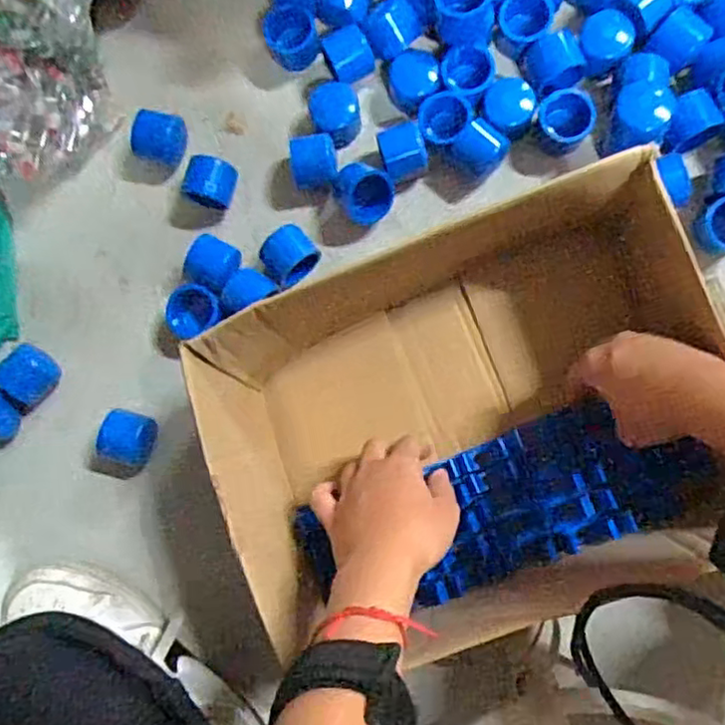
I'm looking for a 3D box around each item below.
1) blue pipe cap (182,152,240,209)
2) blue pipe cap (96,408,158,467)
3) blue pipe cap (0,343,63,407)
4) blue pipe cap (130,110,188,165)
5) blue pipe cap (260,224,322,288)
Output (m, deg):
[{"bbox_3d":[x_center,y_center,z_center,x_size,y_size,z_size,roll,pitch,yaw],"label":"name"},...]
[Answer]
[{"bbox_3d":[-0.114,-0.136,0.502,0.034,0.030,0.034,16,86,5],"label":"blue pipe cap"},{"bbox_3d":[-0.175,0.056,0.500,0.033,0.036,0.038,18,86,5],"label":"blue pipe cap"},{"bbox_3d":[-0.259,0.009,0.515,0.036,0.031,0.037,37,88,6],"label":"blue pipe cap"},{"bbox_3d":[-0.155,-0.171,0.502,0.033,0.029,0.036,10,85,5],"label":"blue pipe cap"},{"bbox_3d":[-0.054,-0.079,0.497,0.039,0.034,0.035,-42,83,-1],"label":"blue pipe cap"}]

